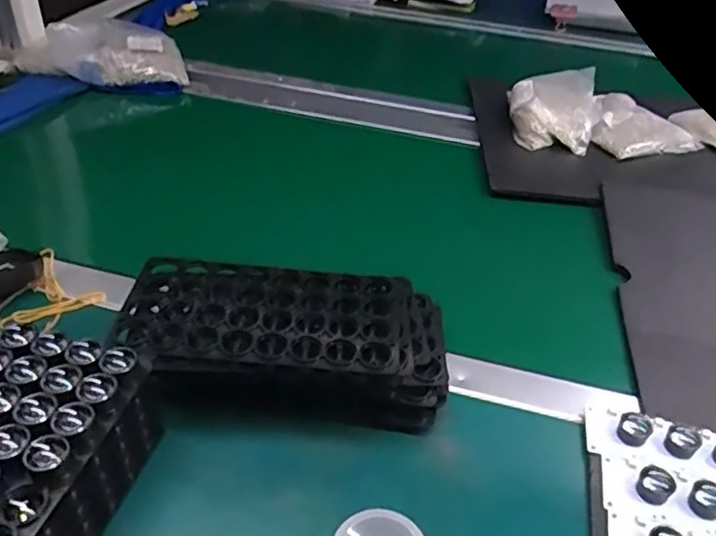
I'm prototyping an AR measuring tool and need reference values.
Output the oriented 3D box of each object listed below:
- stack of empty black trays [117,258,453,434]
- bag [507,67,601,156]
[{"bbox_3d":[-0.050,0.059,0.464,0.230,0.076,0.115,-1,40,-5],"label":"stack of empty black trays"},{"bbox_3d":[0.272,-0.225,0.858,0.124,0.049,0.170,14,41,12],"label":"bag"}]

